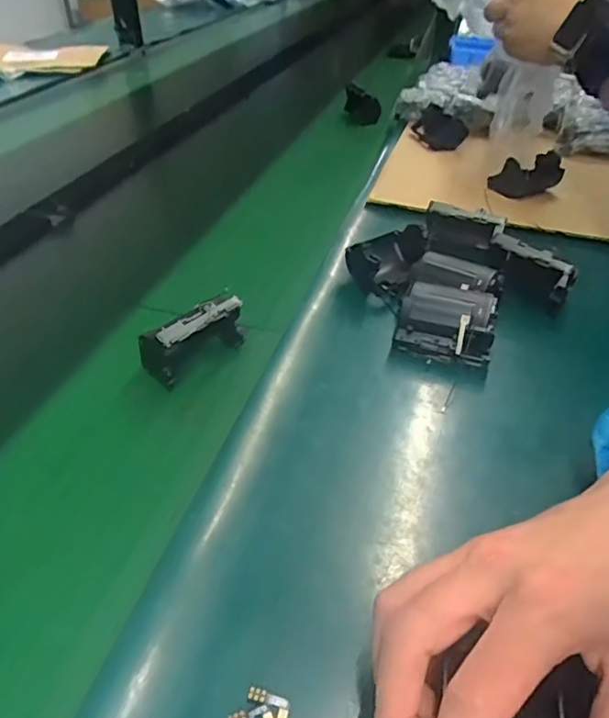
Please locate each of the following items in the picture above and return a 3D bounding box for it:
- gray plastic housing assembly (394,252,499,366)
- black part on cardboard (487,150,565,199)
[{"bbox_3d":[0.107,-0.036,0.421,0.071,0.050,0.082,12,40,12],"label":"gray plastic housing assembly"},{"bbox_3d":[0.251,-0.203,0.621,0.083,0.043,0.035,-16,43,-20],"label":"black part on cardboard"}]

